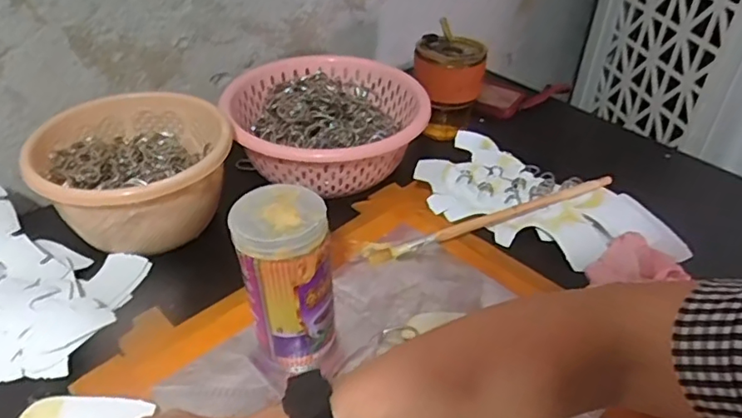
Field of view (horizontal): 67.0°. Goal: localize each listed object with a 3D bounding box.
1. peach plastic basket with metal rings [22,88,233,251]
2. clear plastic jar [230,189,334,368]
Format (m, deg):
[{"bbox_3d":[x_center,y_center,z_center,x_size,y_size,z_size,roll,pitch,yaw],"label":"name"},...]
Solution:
[{"bbox_3d":[-0.225,-0.037,0.543,0.168,0.083,0.160,-20,43,-26],"label":"peach plastic basket with metal rings"},{"bbox_3d":[-0.062,0.054,0.423,0.069,0.131,0.065,-9,40,-14],"label":"clear plastic jar"}]

